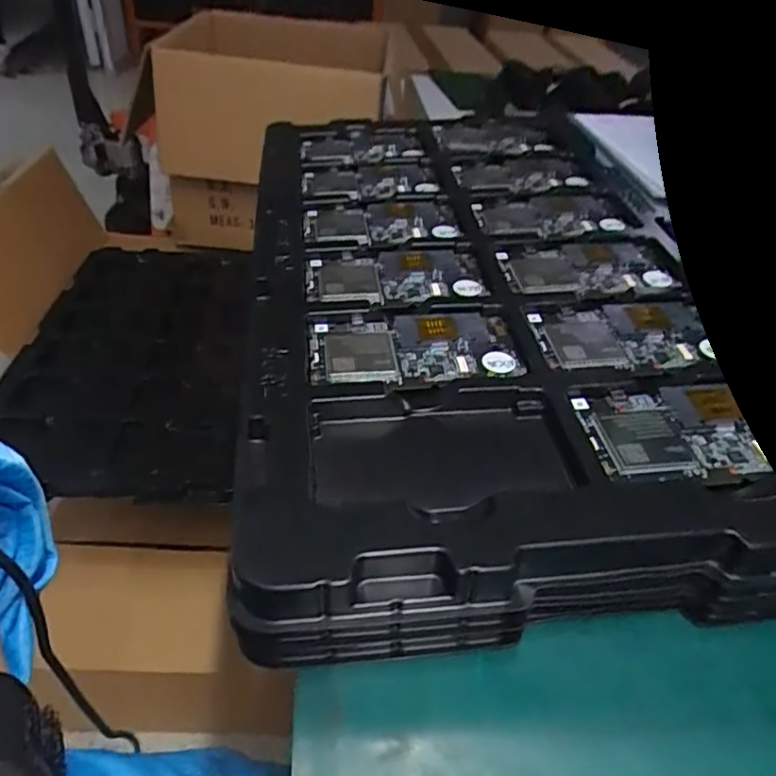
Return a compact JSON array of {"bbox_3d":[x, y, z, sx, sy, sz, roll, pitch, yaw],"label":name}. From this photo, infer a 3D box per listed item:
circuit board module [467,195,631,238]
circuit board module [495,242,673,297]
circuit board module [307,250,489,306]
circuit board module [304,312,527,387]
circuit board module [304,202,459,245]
[{"bbox_3d":[0.136,-0.147,0.520,0.123,0.008,0.071,-5,42,-13],"label":"circuit board module"},{"bbox_3d":[0.148,-0.091,0.454,0.123,0.004,0.072,-1,42,-8],"label":"circuit board module"},{"bbox_3d":[0.005,-0.080,0.440,0.124,0.010,0.068,-2,42,-9],"label":"circuit board module"},{"bbox_3d":[0.016,-0.025,0.374,0.127,0.005,0.063,-2,42,-9],"label":"circuit board module"},{"bbox_3d":[-0.006,-0.137,0.504,0.122,0.012,0.077,-2,42,-9],"label":"circuit board module"}]

